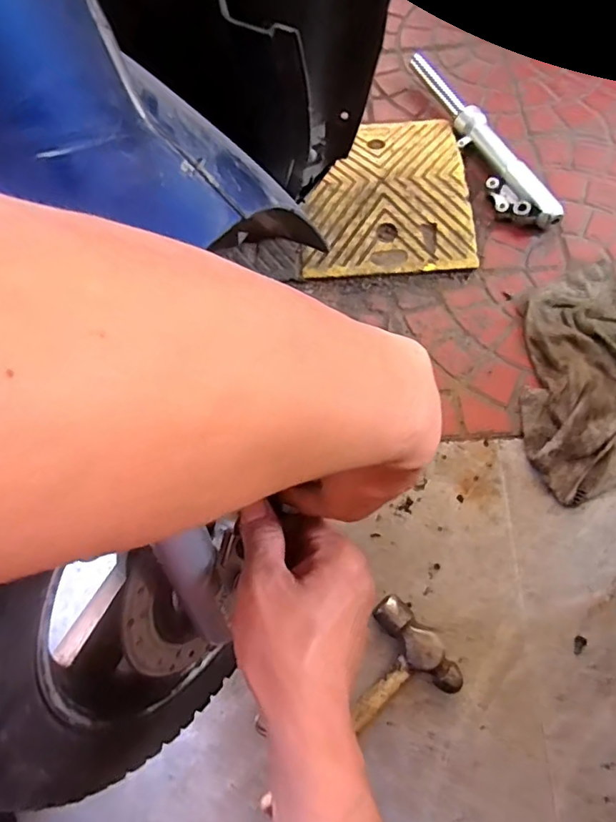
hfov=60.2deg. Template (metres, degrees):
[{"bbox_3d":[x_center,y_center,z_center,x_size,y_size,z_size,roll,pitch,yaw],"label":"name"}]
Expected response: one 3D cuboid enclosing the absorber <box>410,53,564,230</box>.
[{"bbox_3d":[0.253,-0.414,0.817,0.064,0.047,0.377,-23,70,-6],"label":"absorber"}]

